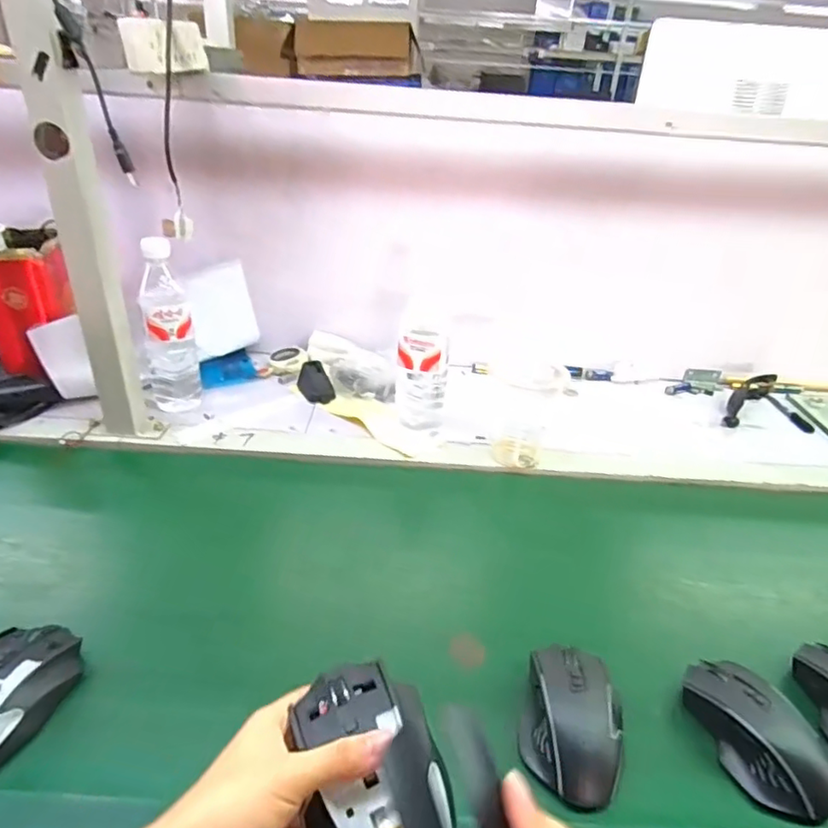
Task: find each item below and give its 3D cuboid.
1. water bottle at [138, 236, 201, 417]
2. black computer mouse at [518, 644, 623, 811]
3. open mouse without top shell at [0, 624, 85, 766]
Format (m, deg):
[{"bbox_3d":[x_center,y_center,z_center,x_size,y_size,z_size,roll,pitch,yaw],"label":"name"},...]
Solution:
[{"bbox_3d":[-0.326,-0.107,0.767,0.064,0.234,0.055,-15,36,-27],"label":"water bottle"},{"bbox_3d":[0.120,0.225,0.442,0.069,0.038,0.113,11,32,12],"label":"black computer mouse"},{"bbox_3d":[-0.299,0.210,0.431,0.073,0.049,0.117,9,32,9],"label":"open mouse without top shell"}]

